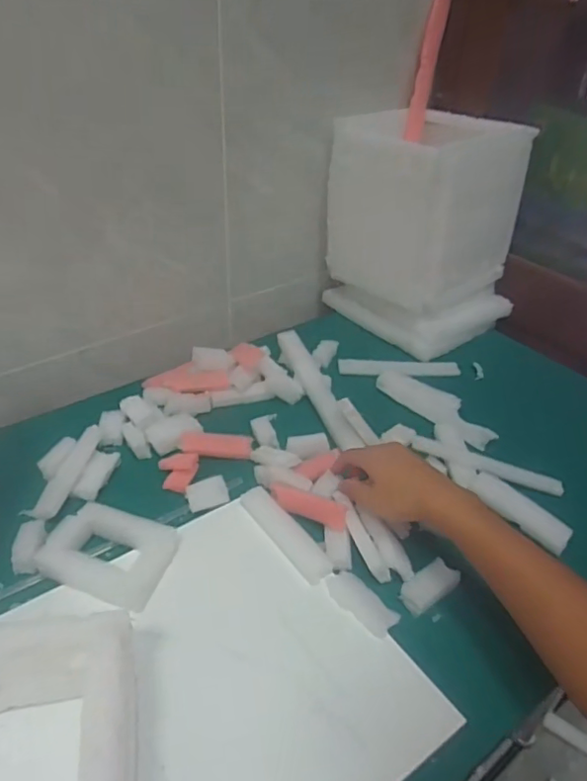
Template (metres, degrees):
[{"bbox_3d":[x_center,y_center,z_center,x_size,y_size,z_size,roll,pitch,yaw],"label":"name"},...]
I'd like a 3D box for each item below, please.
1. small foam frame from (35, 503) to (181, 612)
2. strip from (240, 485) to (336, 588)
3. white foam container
[{"bbox_3d":[-0.177,0.157,0.555,0.113,0.025,0.084,14,38,15],"label":"small foam frame"},{"bbox_3d":[-0.010,0.145,0.586,0.028,0.013,0.126,-23,44,-30],"label":"strip"},{"bbox_3d":[0.200,-0.289,0.901,0.211,0.225,0.218,-25,45,-32],"label":"white foam container"}]

